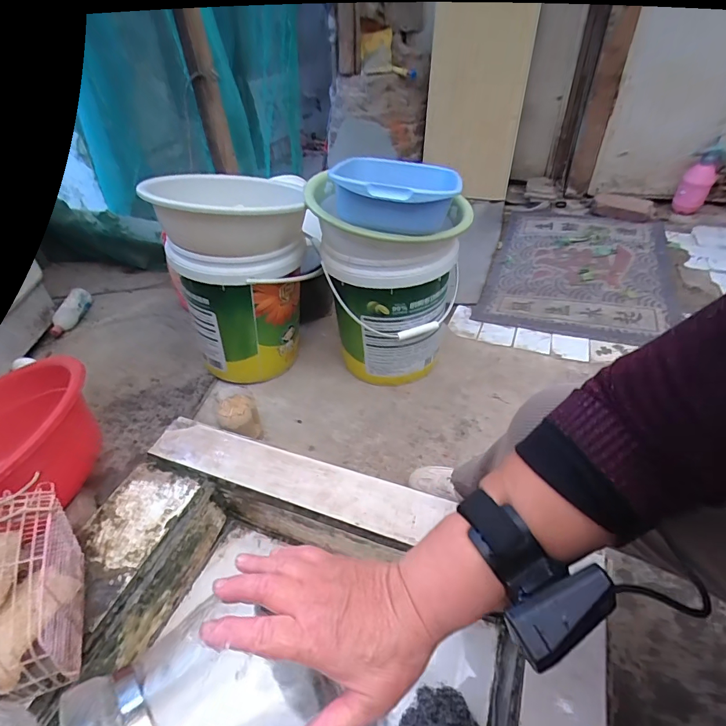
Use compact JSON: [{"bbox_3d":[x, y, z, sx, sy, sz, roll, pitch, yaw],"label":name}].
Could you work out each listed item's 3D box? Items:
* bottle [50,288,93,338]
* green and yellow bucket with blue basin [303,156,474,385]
[{"bbox_3d":[-0.947,-0.170,1.380,0.054,0.060,0.202,-2,41,1],"label":"bottle"},{"bbox_3d":[0.063,-0.204,1.025,0.309,0.537,0.338,-1,41,1],"label":"green and yellow bucket with blue basin"}]

